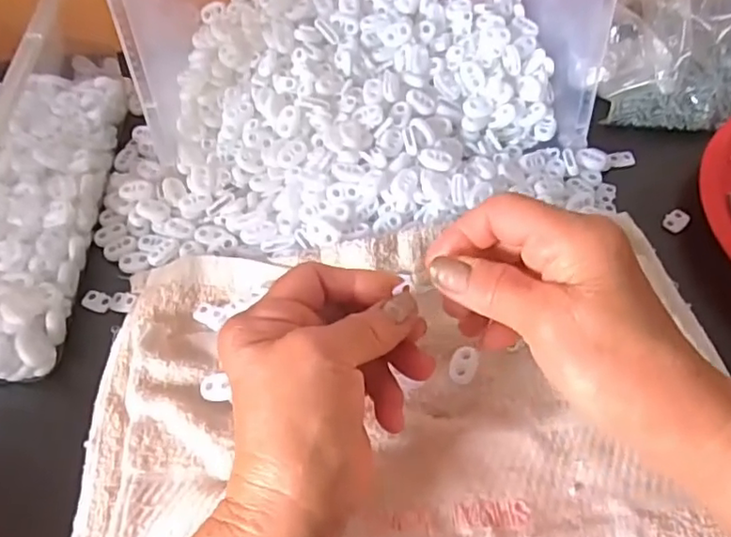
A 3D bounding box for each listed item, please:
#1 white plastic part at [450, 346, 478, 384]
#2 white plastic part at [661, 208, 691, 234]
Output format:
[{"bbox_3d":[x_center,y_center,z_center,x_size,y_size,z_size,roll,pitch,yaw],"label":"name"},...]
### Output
[{"bbox_3d":[0.055,0.054,0.345,0.014,0.007,0.020,16,57,12],"label":"white plastic part"},{"bbox_3d":[0.210,-0.033,0.417,0.015,0.006,0.018,37,63,24],"label":"white plastic part"}]

